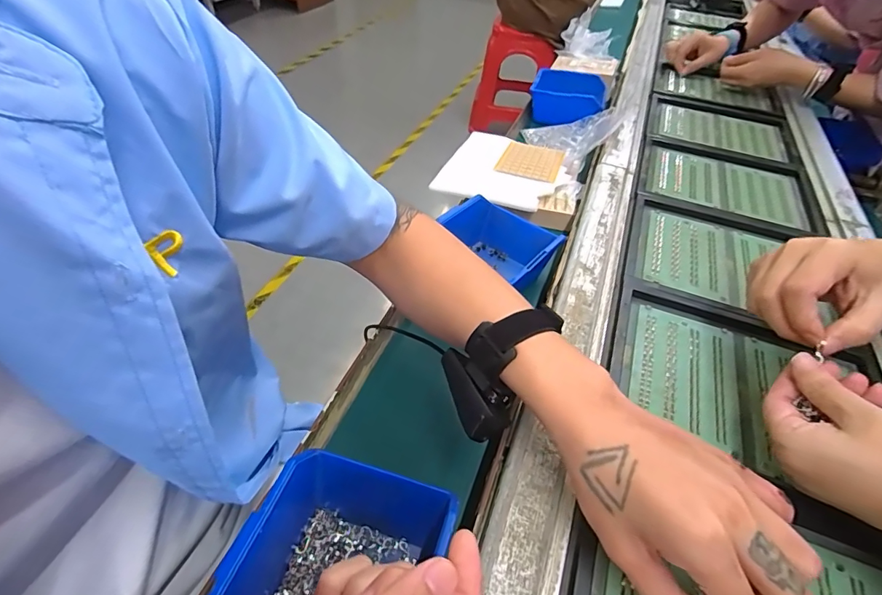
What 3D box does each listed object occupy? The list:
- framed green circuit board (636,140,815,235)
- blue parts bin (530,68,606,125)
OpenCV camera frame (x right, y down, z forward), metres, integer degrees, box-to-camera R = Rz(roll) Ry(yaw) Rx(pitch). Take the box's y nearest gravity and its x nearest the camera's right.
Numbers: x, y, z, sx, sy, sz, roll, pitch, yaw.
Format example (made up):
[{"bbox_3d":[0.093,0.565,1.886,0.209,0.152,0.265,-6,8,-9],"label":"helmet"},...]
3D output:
[{"bbox_3d":[0.381,-0.152,0.615,0.207,0.023,0.178,19,47,14],"label":"framed green circuit board"},{"bbox_3d":[0.240,-0.380,0.859,0.133,0.056,0.153,14,46,10],"label":"blue parts bin"}]

